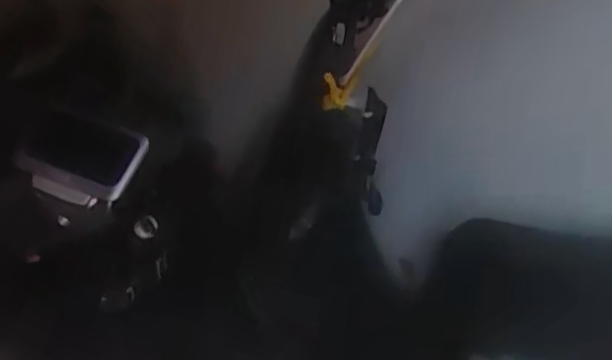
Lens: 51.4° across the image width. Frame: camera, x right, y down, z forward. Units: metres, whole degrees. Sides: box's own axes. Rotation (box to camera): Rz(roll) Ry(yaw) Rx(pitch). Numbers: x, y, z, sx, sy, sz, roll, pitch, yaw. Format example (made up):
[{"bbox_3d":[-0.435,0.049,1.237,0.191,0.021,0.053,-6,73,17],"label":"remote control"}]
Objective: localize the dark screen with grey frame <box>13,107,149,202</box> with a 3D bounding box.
[{"bbox_3d":[-0.319,-0.039,0.896,0.179,0.027,0.104,15,74,18],"label":"dark screen with grey frame"}]

